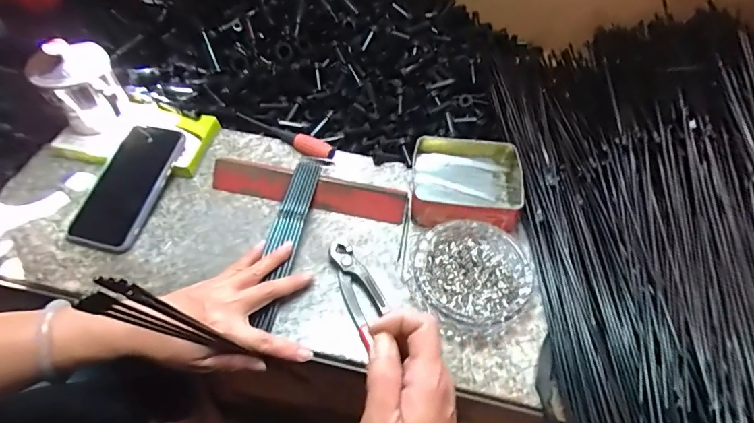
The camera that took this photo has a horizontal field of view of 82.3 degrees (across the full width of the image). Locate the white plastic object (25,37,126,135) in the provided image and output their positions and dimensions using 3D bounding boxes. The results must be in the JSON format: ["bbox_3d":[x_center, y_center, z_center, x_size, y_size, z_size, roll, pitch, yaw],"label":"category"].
[{"bbox_3d":[-0.343,-0.137,0.510,0.080,0.104,0.082,-31,62,-22],"label":"white plastic object"}]

